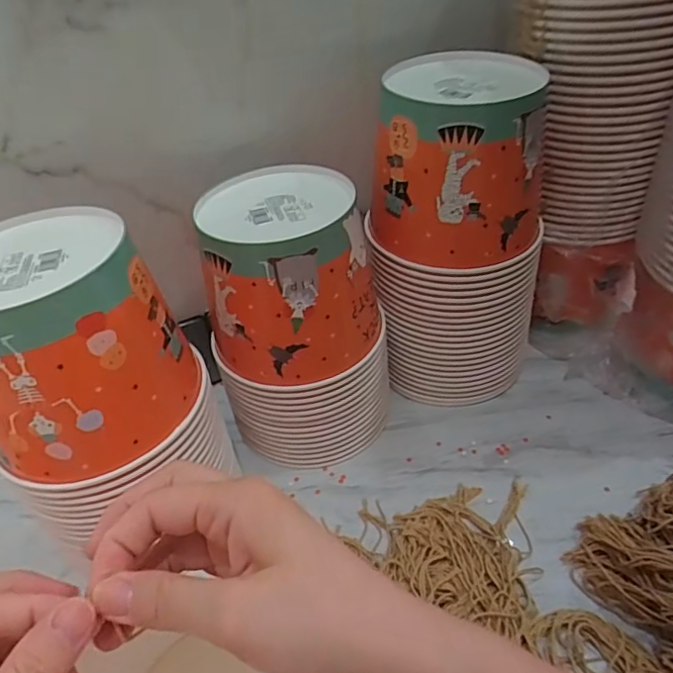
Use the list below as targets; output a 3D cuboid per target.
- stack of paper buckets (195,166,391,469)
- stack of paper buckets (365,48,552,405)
[{"bbox_3d":[-0.032,-0.008,0.509,0.145,0.237,0.129,-6,41,2],"label":"stack of paper buckets"},{"bbox_3d":[0.117,-0.097,0.523,0.140,0.265,0.146,27,51,34],"label":"stack of paper buckets"}]

